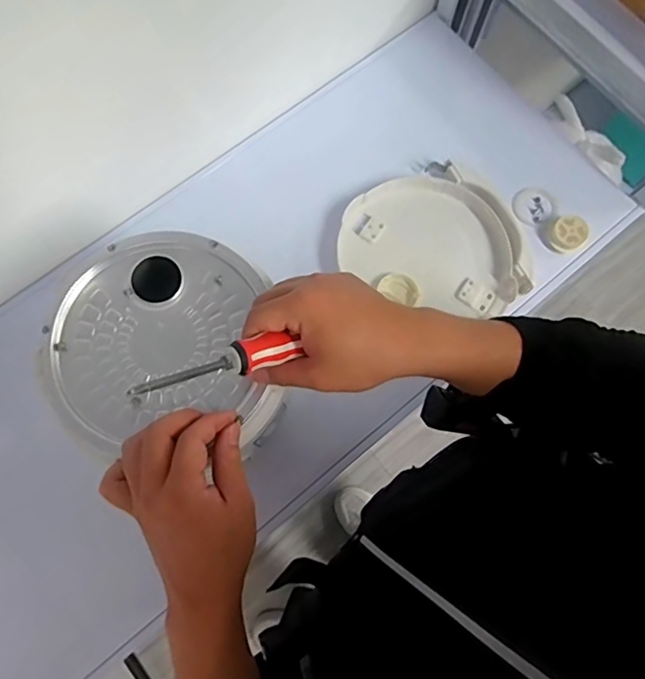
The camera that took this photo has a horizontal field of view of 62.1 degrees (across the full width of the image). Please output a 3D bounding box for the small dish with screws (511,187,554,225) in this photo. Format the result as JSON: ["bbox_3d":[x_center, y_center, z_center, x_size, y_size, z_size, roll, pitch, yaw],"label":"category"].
[{"bbox_3d":[0.268,-0.171,0.681,0.049,0.015,0.045,-1,81,6],"label":"small dish with screws"}]

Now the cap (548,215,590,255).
[{"bbox_3d":[0.302,-0.129,0.659,0.043,0.027,0.042,0,75,-1],"label":"cap"}]

